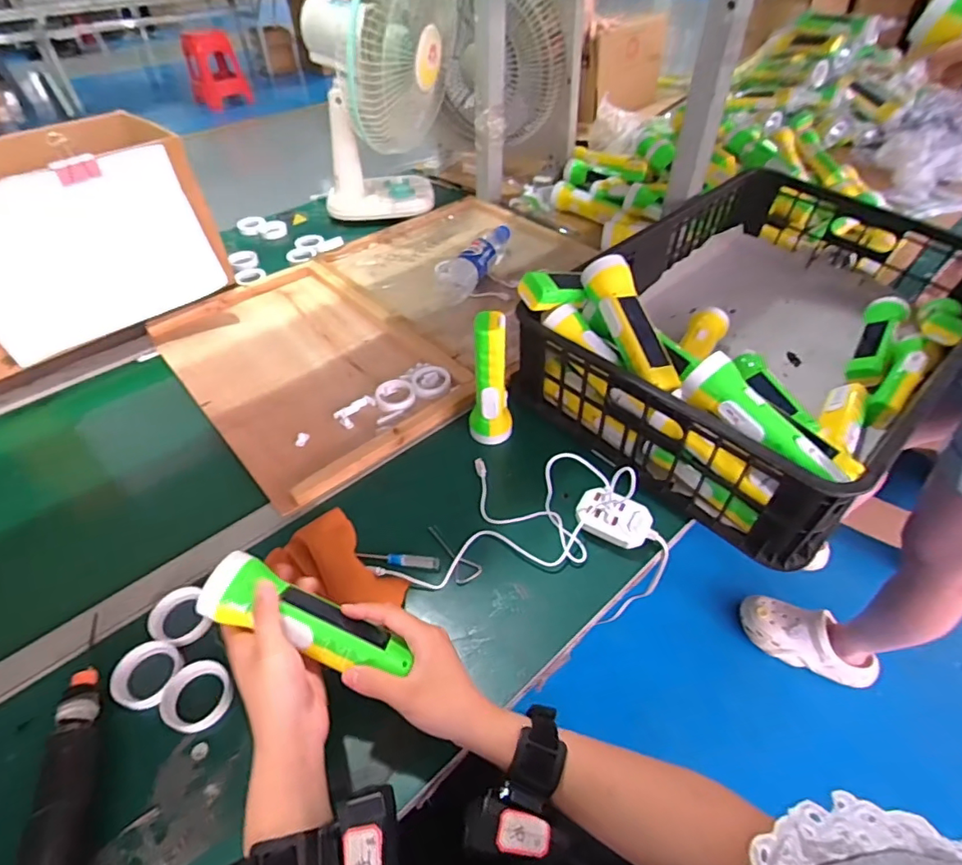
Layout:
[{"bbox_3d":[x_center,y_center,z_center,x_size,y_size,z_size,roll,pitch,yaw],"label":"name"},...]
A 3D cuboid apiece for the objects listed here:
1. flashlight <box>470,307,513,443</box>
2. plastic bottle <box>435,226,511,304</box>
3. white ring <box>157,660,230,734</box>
[{"bbox_3d":[0.012,-0.060,0.619,0.049,0.163,0.043,-2,46,0],"label":"flashlight"},{"bbox_3d":[-0.016,-0.304,0.931,0.073,0.053,0.239,16,49,17],"label":"plastic bottle"},{"bbox_3d":[-0.249,0.230,0.460,0.052,0.014,0.059,-28,51,-23],"label":"white ring"}]

